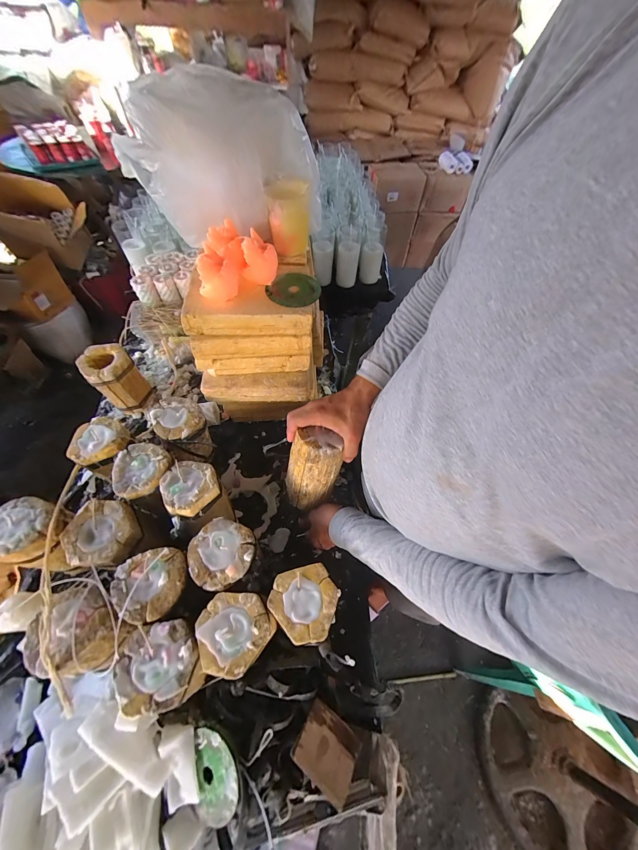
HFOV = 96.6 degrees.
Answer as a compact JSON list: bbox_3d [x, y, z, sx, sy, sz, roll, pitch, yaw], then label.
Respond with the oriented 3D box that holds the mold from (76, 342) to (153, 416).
[{"bbox_3d":[-0.454,-0.094,0.653,0.095,0.154,0.090,-38,68,-23],"label":"mold"}]

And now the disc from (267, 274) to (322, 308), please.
[{"bbox_3d":[-0.042,-0.236,0.497,0.086,0.007,0.101,29,61,13],"label":"disc"}]

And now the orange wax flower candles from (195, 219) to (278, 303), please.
[{"bbox_3d":[-0.148,-0.270,0.468,0.139,0.065,0.106,-36,67,-23],"label":"orange wax flower candles"}]

